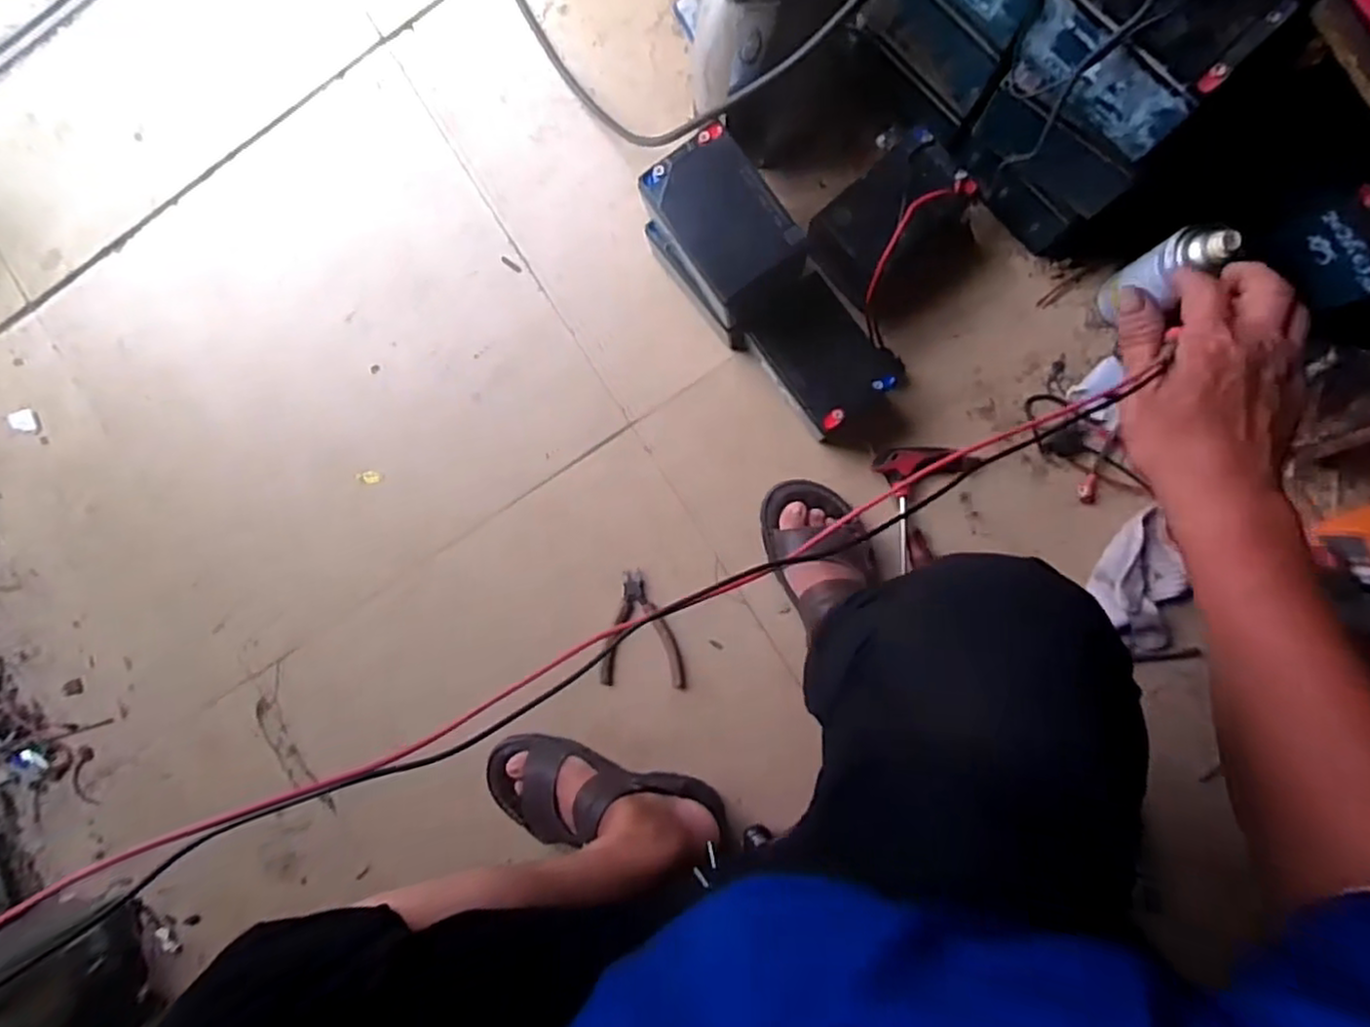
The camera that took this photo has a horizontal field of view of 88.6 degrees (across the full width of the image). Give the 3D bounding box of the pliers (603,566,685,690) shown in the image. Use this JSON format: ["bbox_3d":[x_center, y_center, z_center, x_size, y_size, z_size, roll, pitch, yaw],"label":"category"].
[{"bbox_3d":[-0.051,0.143,0.864,0.101,0.017,0.141,0,91,5],"label":"pliers"}]

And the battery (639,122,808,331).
[{"bbox_3d":[0.040,-0.283,0.699,0.103,0.082,0.159,-38,88,4],"label":"battery"}]

